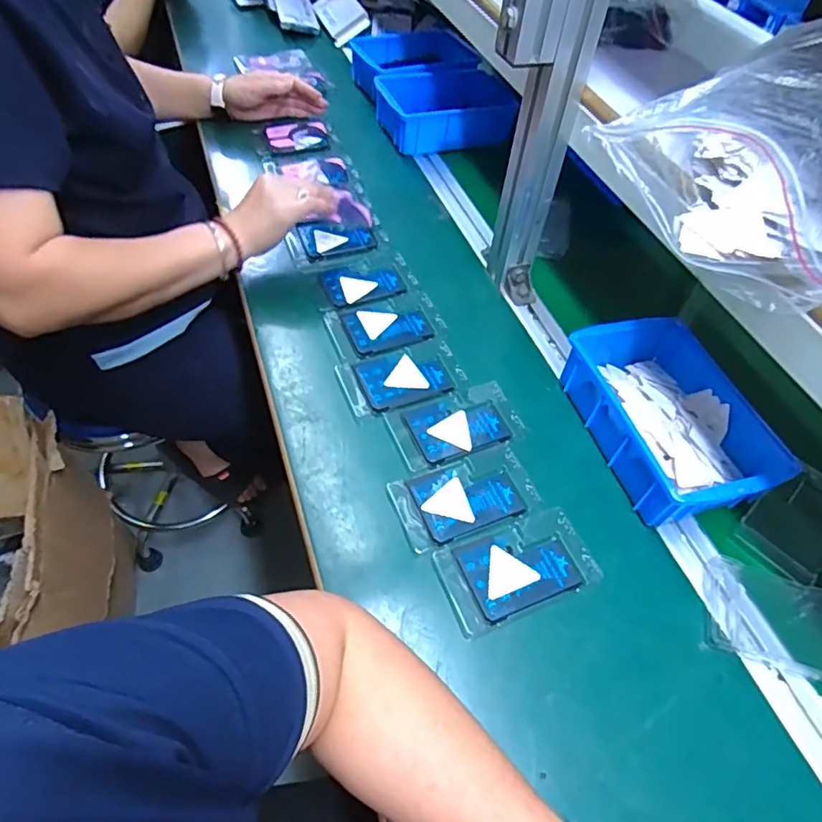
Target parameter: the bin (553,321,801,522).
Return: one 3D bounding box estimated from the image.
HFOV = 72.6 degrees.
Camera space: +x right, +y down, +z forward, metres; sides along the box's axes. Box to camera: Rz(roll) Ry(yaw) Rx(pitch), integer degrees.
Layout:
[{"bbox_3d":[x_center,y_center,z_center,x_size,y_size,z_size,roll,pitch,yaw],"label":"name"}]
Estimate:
[{"bbox_3d":[0.250,0.003,0.543,0.142,0.062,0.203,-13,55,-16],"label":"bin"}]

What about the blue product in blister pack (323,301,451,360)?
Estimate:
[{"bbox_3d":[-0.028,-0.095,0.630,0.121,0.006,0.069,-14,55,-16],"label":"blue product in blister pack"}]

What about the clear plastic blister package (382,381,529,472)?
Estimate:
[{"bbox_3d":[0.046,0.014,0.555,0.125,0.005,0.074,-17,56,-18],"label":"clear plastic blister package"}]

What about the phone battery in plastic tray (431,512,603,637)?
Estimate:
[{"bbox_3d":[0.089,0.131,0.470,0.127,0.006,0.073,-15,56,-17],"label":"phone battery in plastic tray"}]

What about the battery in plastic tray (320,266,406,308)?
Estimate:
[{"bbox_3d":[-0.058,-0.151,0.669,0.091,0.008,0.065,-14,56,-16],"label":"battery in plastic tray"}]

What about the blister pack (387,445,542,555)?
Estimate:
[{"bbox_3d":[0.049,0.077,0.509,0.124,0.006,0.071,-15,56,-17],"label":"blister pack"}]

